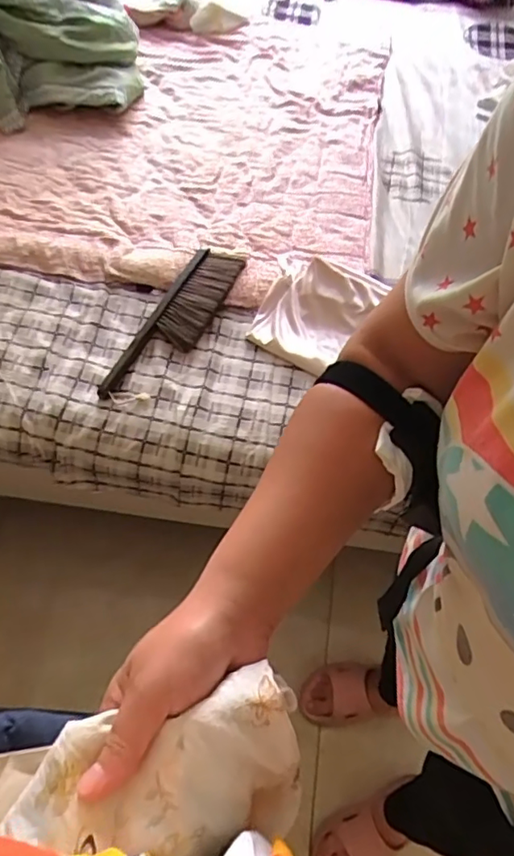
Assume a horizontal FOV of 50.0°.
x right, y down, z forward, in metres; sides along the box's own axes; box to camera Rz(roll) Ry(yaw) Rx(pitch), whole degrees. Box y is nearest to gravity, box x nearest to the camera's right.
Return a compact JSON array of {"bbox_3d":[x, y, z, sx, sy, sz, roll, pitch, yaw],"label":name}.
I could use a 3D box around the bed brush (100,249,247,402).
[{"bbox_3d":[-0.144,-0.192,0.995,0.096,0.030,0.372,25,63,11],"label":"bed brush"}]

